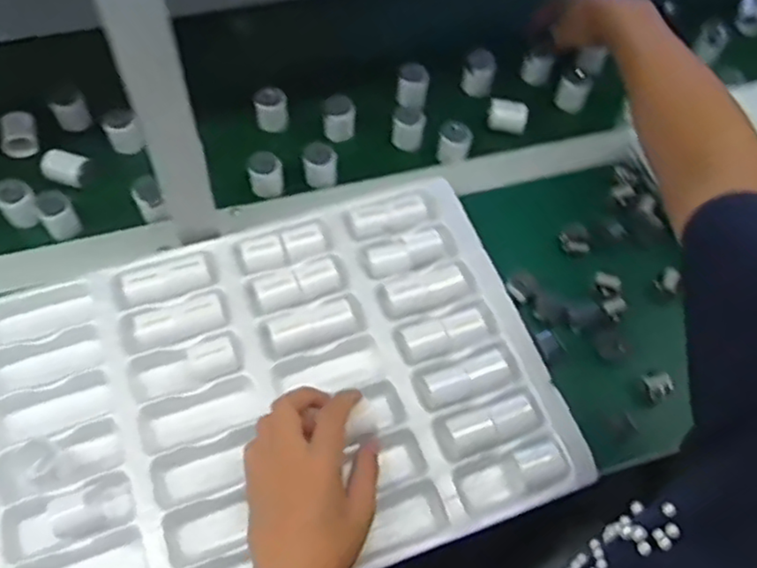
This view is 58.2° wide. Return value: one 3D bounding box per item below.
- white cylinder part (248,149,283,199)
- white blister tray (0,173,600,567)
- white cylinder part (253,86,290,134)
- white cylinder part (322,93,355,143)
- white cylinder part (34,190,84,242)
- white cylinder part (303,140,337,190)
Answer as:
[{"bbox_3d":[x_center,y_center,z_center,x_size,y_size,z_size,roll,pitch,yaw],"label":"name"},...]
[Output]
[{"bbox_3d":[-0.112,-0.110,0.675,0.031,0.038,0.028,3,61,-2],"label":"white cylinder part"},{"bbox_3d":[-0.092,0.090,0.562,0.451,0.039,0.317,-16,64,-13],"label":"white blister tray"},{"bbox_3d":[-0.113,-0.184,0.721,0.034,0.040,0.028,-6,63,-9],"label":"white cylinder part"},{"bbox_3d":[-0.042,-0.175,0.720,0.032,0.036,0.037,-6,62,-7],"label":"white cylinder part"},{"bbox_3d":[-0.307,-0.066,0.653,0.031,0.040,0.031,-27,68,-18],"label":"white cylinder part"},{"bbox_3d":[-0.058,-0.122,0.683,0.032,0.039,0.028,1,61,-4],"label":"white cylinder part"}]

